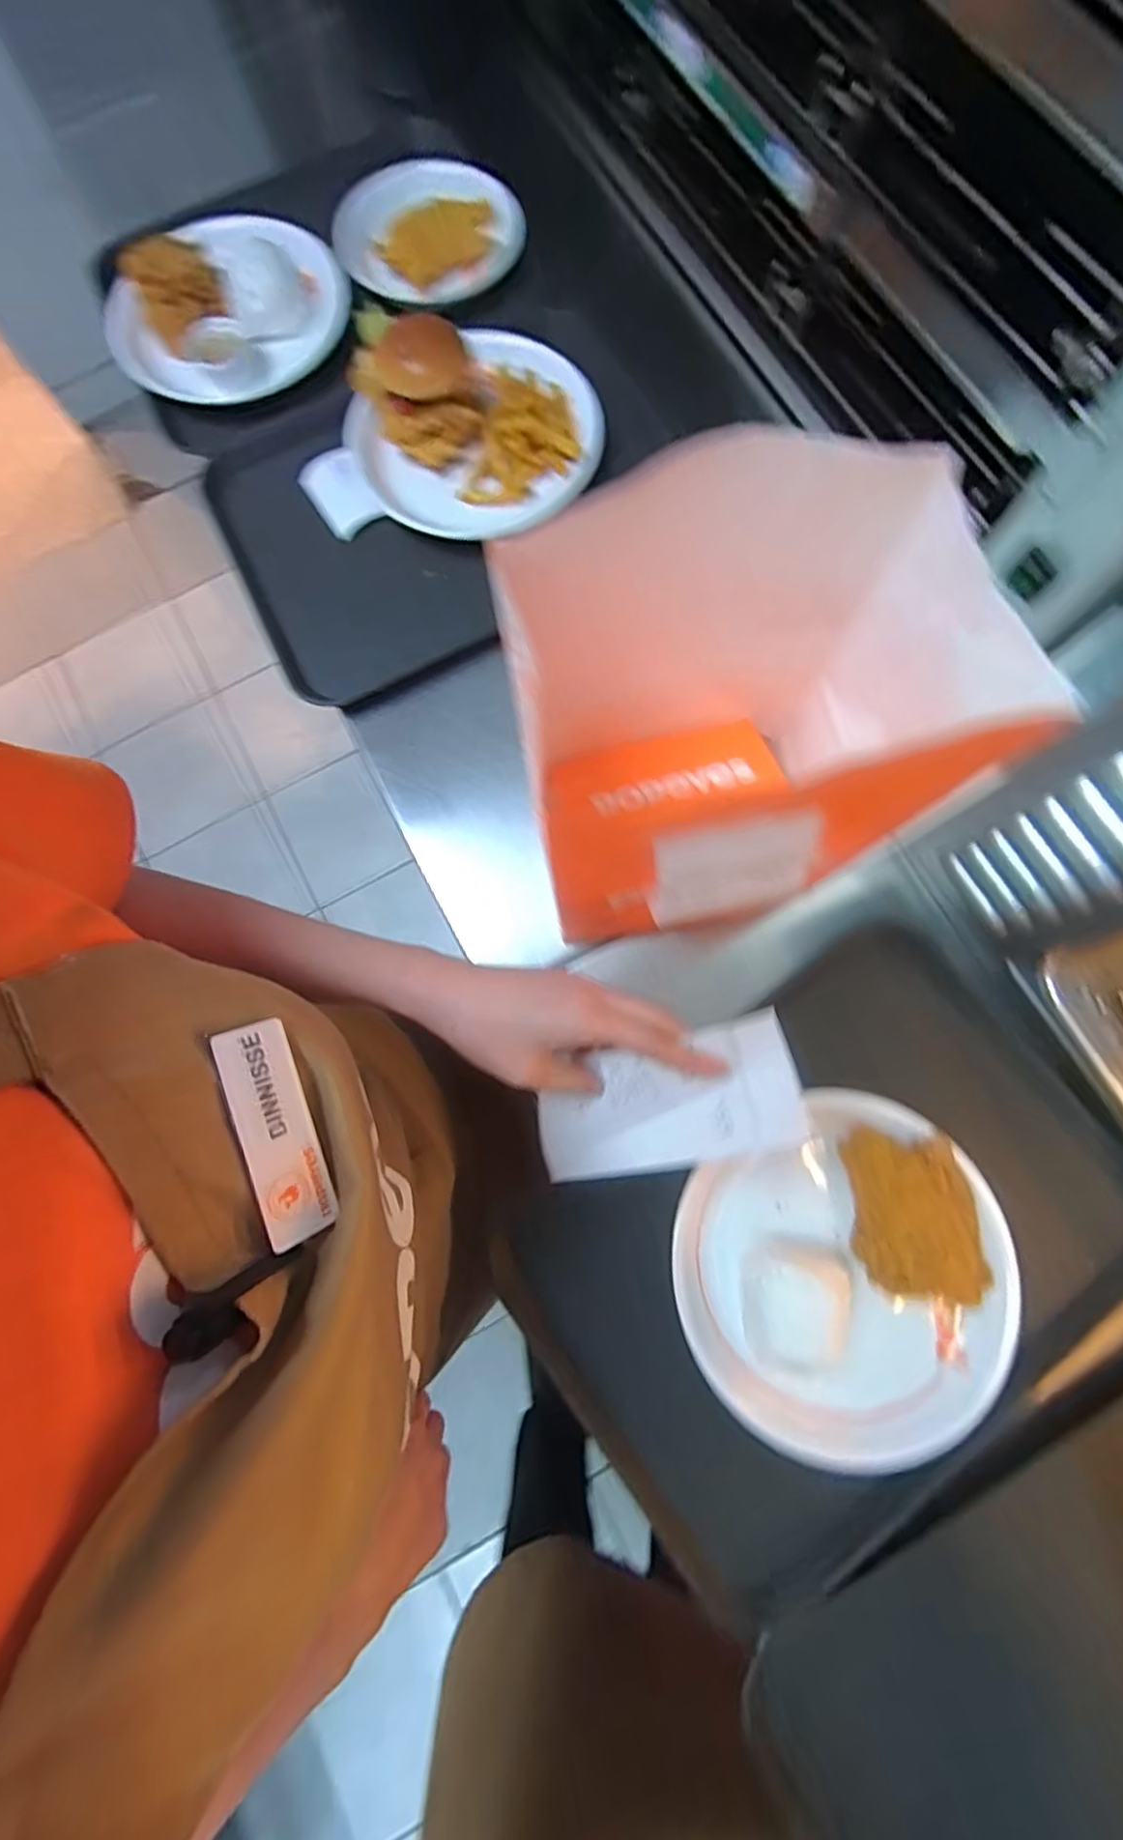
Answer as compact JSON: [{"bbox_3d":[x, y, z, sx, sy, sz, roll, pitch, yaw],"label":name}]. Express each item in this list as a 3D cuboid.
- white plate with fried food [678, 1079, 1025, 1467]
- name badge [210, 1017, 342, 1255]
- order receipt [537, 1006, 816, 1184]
[{"bbox_3d":[0.188,0.238,0.424,0.212,0.065,0.201,0,77,2],"label":"white plate with fried food"},{"bbox_3d":[-0.098,0.073,0.224,0.025,0.004,0.075,-16,87,-45],"label":"name badge"},{"bbox_3d":[0.054,0.105,0.366,0.159,0.009,0.076,-20,98,25],"label":"order receipt"}]

